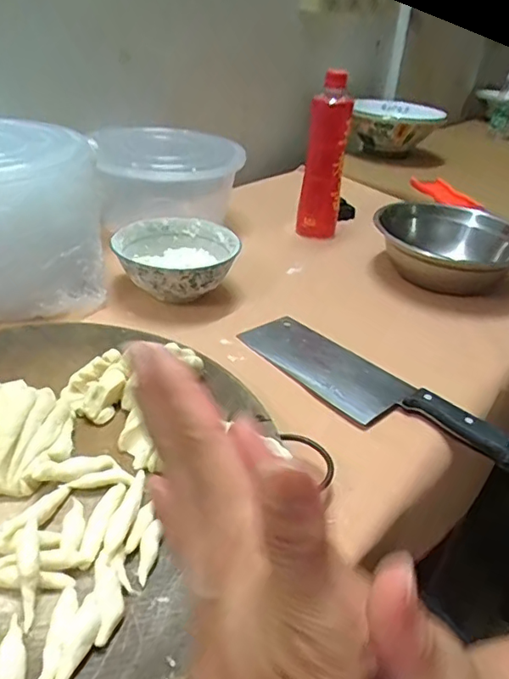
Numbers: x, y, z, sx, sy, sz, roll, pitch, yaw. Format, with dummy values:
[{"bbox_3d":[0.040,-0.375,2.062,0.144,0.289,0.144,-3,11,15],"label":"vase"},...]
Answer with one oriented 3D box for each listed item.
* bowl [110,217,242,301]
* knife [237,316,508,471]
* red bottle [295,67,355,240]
[{"bbox_3d":[-0.092,-0.089,0.653,0.143,0.061,0.142,0,33,-8],"label":"bowl"},{"bbox_3d":[0.106,0.047,0.519,0.079,0.027,0.291,-23,42,-36],"label":"knife"},{"bbox_3d":[0.105,-0.268,0.804,0.060,0.227,0.070,8,33,5],"label":"red bottle"}]

